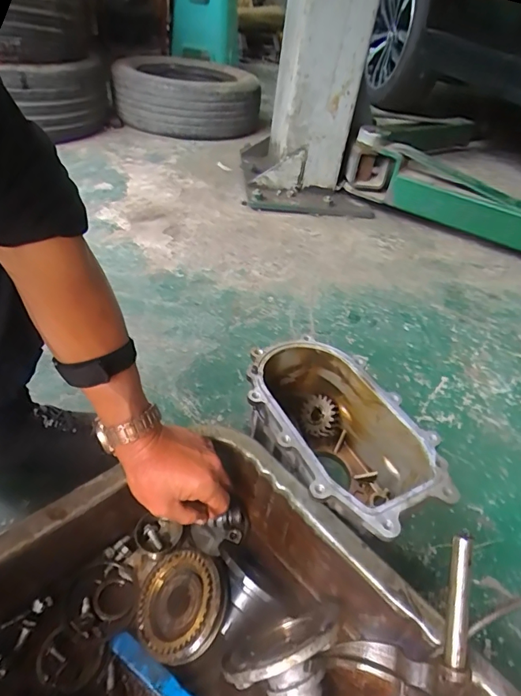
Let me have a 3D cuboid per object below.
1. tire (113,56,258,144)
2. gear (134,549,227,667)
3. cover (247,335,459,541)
[{"bbox_3d":[-0.290,-0.958,1.661,0.505,0.192,0.616,-3,42,-13],"label":"tire"},{"bbox_3d":[-0.078,0.240,0.411,0.086,0.022,0.088,-17,47,19],"label":"gear"},{"bbox_3d":[0.085,0.120,0.537,0.154,0.124,0.264,-16,45,-25],"label":"cover"}]

